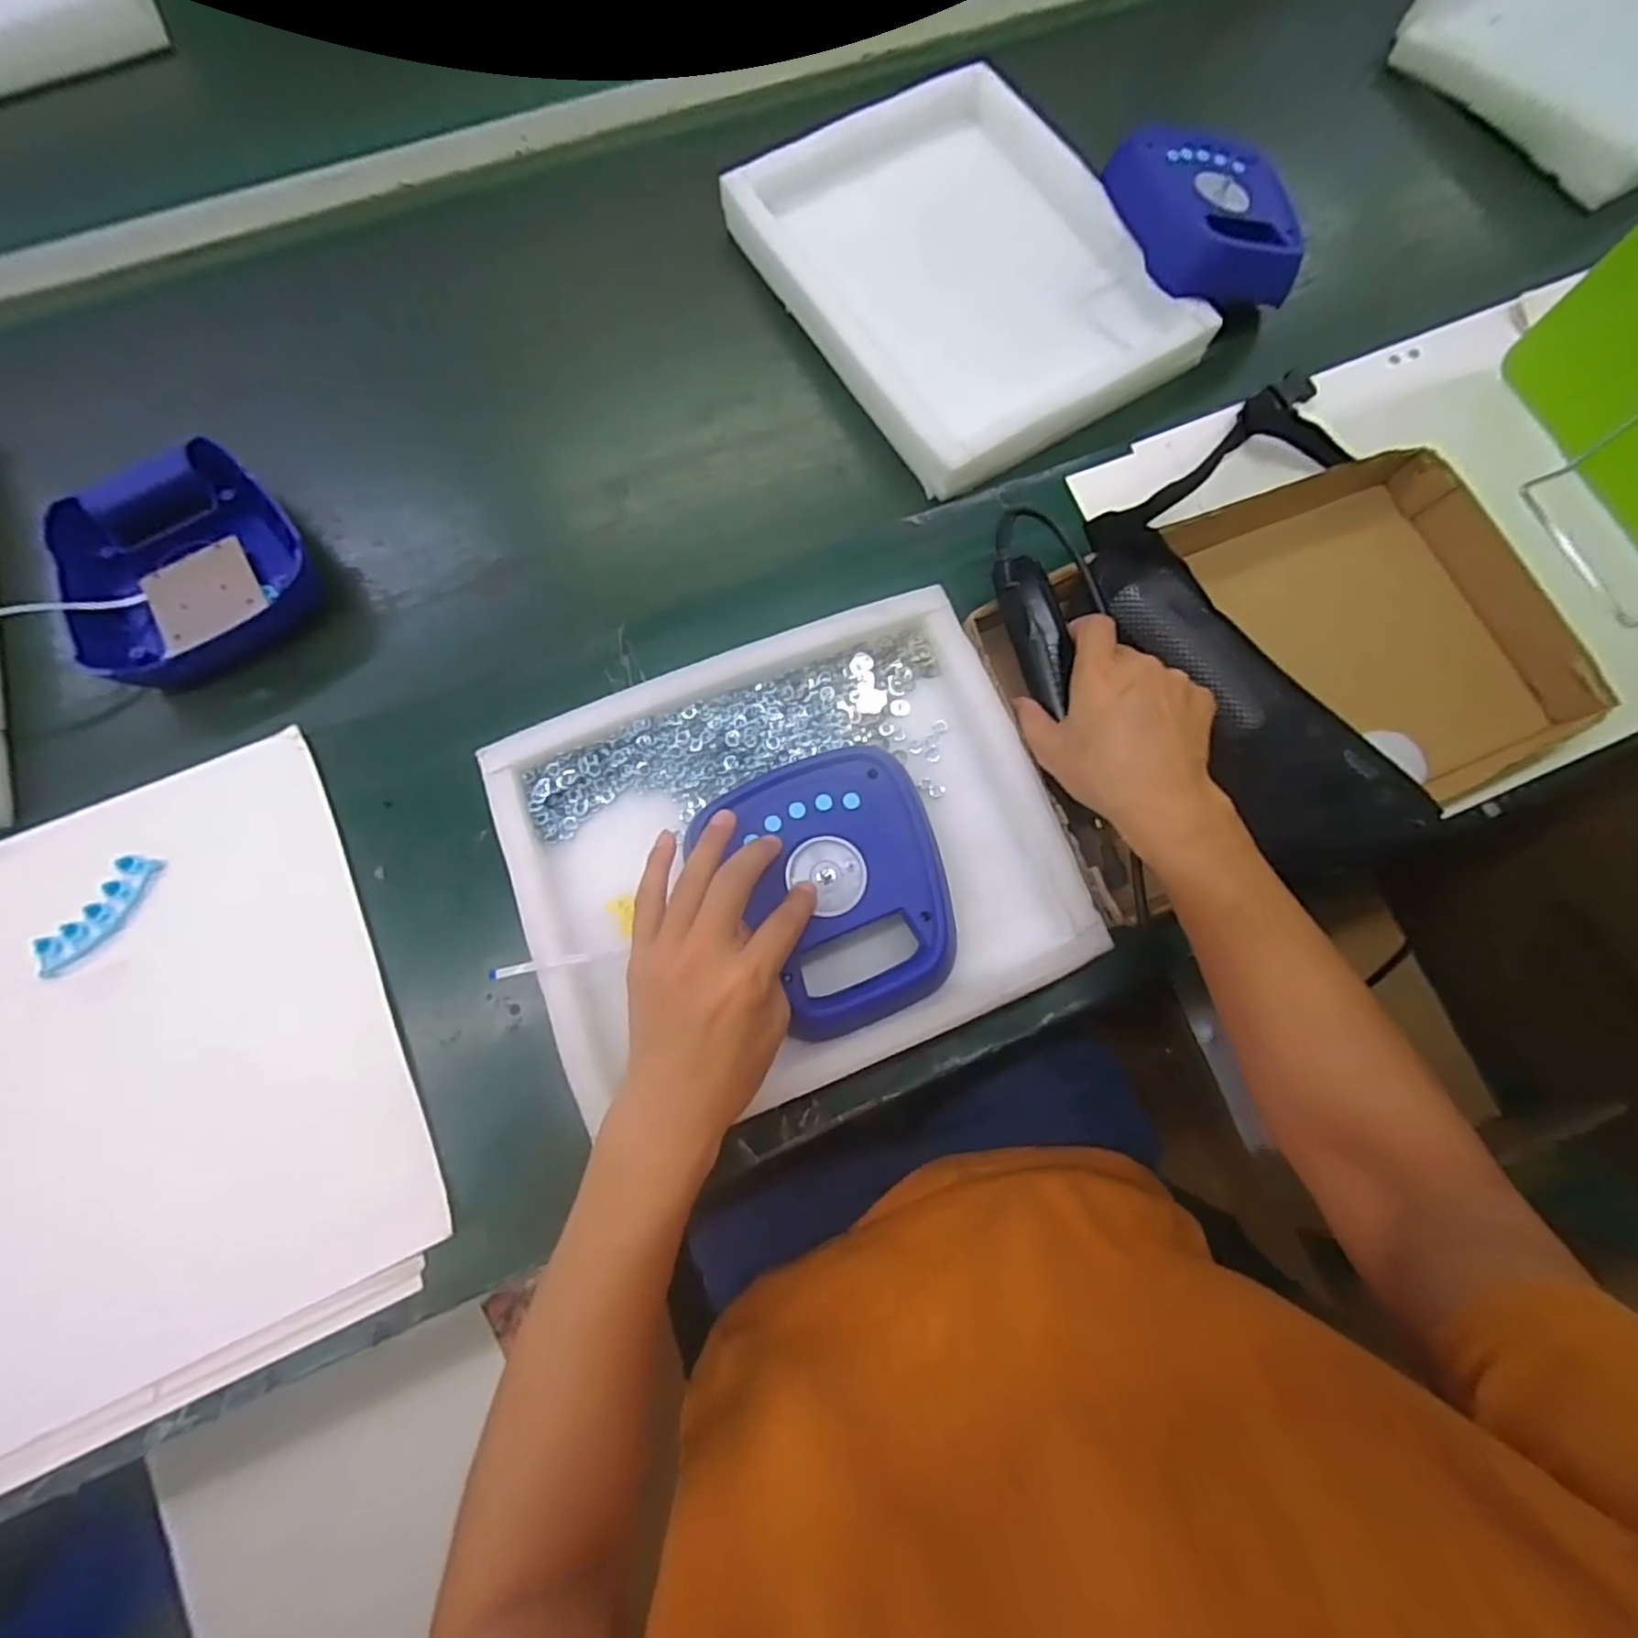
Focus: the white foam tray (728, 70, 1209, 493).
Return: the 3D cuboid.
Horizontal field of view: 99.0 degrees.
[{"bbox_3d":[0.123,-0.489,0.620,0.288,0.044,0.368,-31,80,-8],"label":"white foam tray"}]

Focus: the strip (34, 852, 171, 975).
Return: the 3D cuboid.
[{"bbox_3d":[-0.500,0.066,0.488,0.019,0.023,0.093,35,79,6],"label":"strip"}]

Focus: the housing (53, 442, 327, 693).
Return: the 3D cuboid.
[{"bbox_3d":[-0.490,-0.194,0.539,0.180,0.038,0.172,-27,80,-7],"label":"housing"}]

